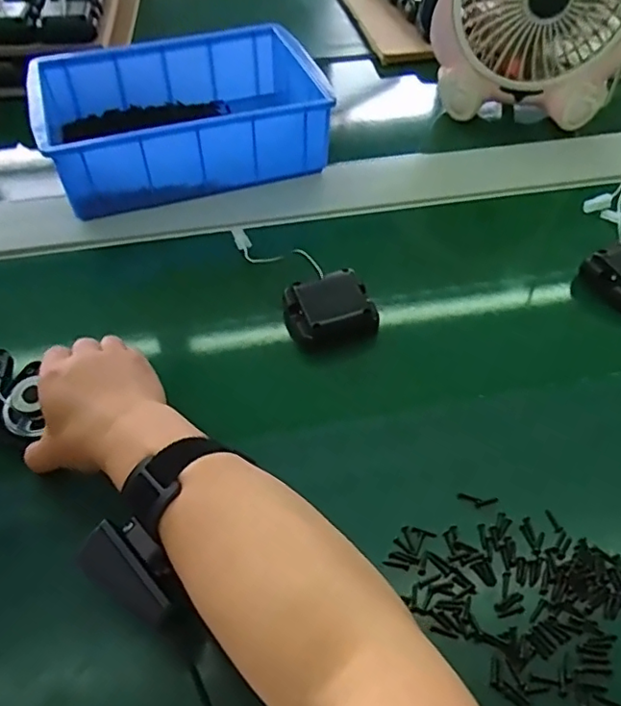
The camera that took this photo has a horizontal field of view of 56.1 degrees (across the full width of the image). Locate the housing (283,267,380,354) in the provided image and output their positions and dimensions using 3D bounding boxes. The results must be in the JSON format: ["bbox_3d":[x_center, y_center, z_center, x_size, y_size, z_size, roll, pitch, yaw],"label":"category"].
[{"bbox_3d":[0.015,-0.036,0.507,0.075,0.035,0.066,-15,56,-14],"label":"housing"}]

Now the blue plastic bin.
[{"bbox_3d":[-0.139,-0.264,0.647,0.293,0.092,0.203,-17,57,-15],"label":"blue plastic bin"}]

